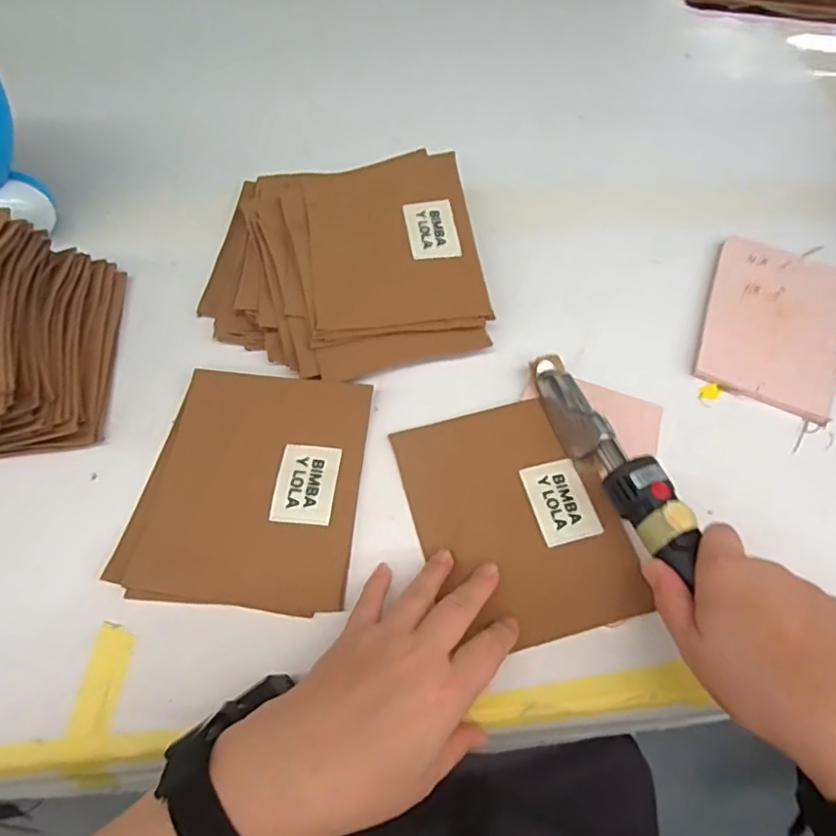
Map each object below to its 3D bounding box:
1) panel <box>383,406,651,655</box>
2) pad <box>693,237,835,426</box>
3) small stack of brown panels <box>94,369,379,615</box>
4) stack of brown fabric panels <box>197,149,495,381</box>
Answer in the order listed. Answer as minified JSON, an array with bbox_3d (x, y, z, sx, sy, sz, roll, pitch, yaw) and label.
[{"bbox_3d":[0.067,0.067,0.404,0.130,0.010,0.167,-15,61,-11],"label":"panel"},{"bbox_3d":[0.309,-0.084,0.506,0.112,0.008,0.183,24,61,11],"label":"pad"},{"bbox_3d":[-0.117,0.043,0.409,0.149,0.011,0.168,6,59,1],"label":"small stack of brown panels"},{"bbox_3d":[-0.067,-0.140,0.499,0.229,0.049,0.229,-8,60,-8],"label":"stack of brown fabric panels"}]

